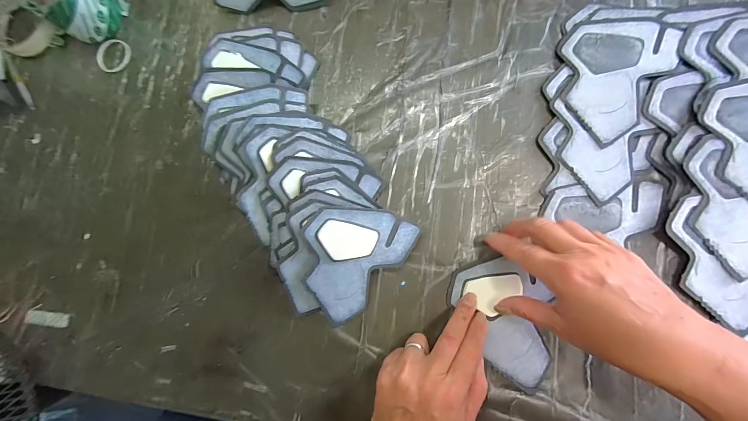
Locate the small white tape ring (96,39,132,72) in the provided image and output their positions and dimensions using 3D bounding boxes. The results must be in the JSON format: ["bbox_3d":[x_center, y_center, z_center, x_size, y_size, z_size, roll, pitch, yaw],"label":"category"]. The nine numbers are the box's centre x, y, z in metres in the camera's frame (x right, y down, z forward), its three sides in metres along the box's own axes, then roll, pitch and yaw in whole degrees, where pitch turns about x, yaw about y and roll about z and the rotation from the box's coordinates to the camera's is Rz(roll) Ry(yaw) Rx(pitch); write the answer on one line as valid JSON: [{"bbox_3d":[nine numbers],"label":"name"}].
[{"bbox_3d":[-0.328,-0.194,0.396,0.044,0.005,0.042,8,86,9],"label":"small white tape ring"}]

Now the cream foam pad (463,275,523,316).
[{"bbox_3d":[0.115,0.081,0.301,0.051,0.005,0.035,-8,84,8],"label":"cream foam pad"}]

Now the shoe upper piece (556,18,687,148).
[{"bbox_3d":[0.240,-0.128,0.304,0.101,0.010,0.121,-4,84,8],"label":"shoe upper piece"}]

